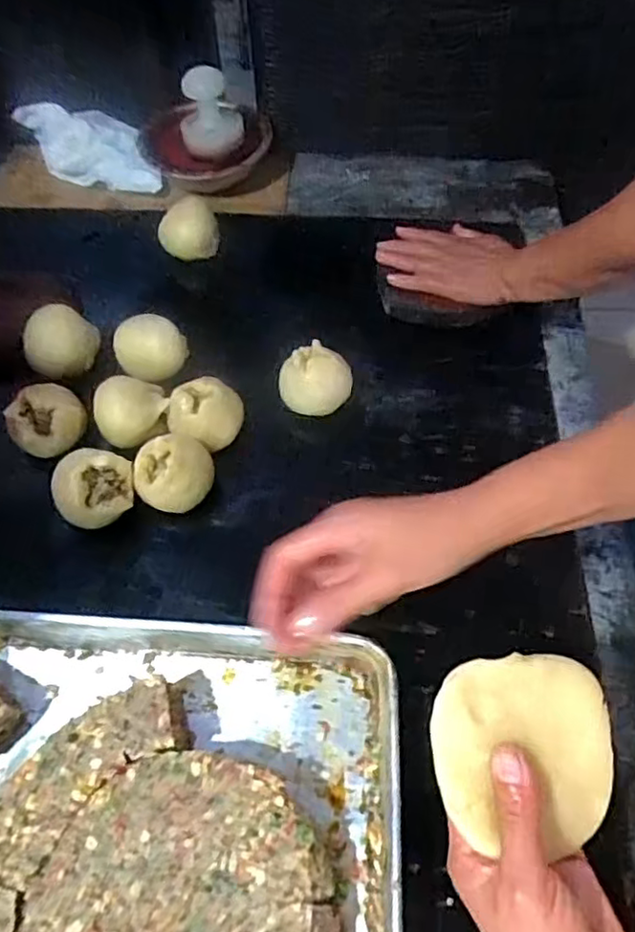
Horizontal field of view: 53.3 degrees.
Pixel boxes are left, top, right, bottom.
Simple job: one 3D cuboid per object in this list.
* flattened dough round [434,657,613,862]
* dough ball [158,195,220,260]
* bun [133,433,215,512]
[{"bbox_3d":[0.106,0.149,0.331,0.096,0.016,0.093,3,75,-10],"label":"flattened dough round"},{"bbox_3d":[-0.162,-0.298,0.792,0.074,0.055,0.059,-15,59,-9],"label":"dough ball"},{"bbox_3d":[-0.138,0.010,0.614,0.072,0.057,0.059,-11,59,-7],"label":"bun"}]

